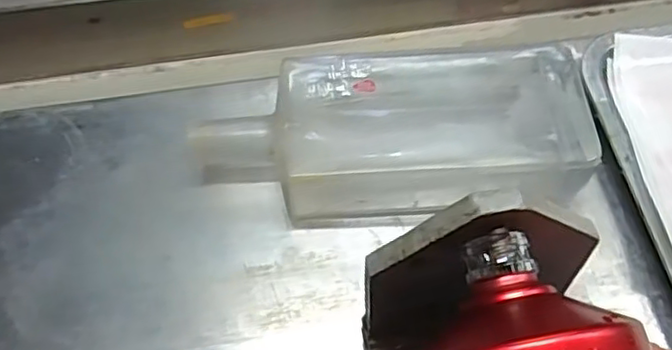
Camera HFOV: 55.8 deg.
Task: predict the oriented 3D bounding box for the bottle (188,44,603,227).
[{"bbox_3d":[0.030,-0.022,0.373,0.226,0.045,0.099,-2,62,1],"label":"bottle"}]

